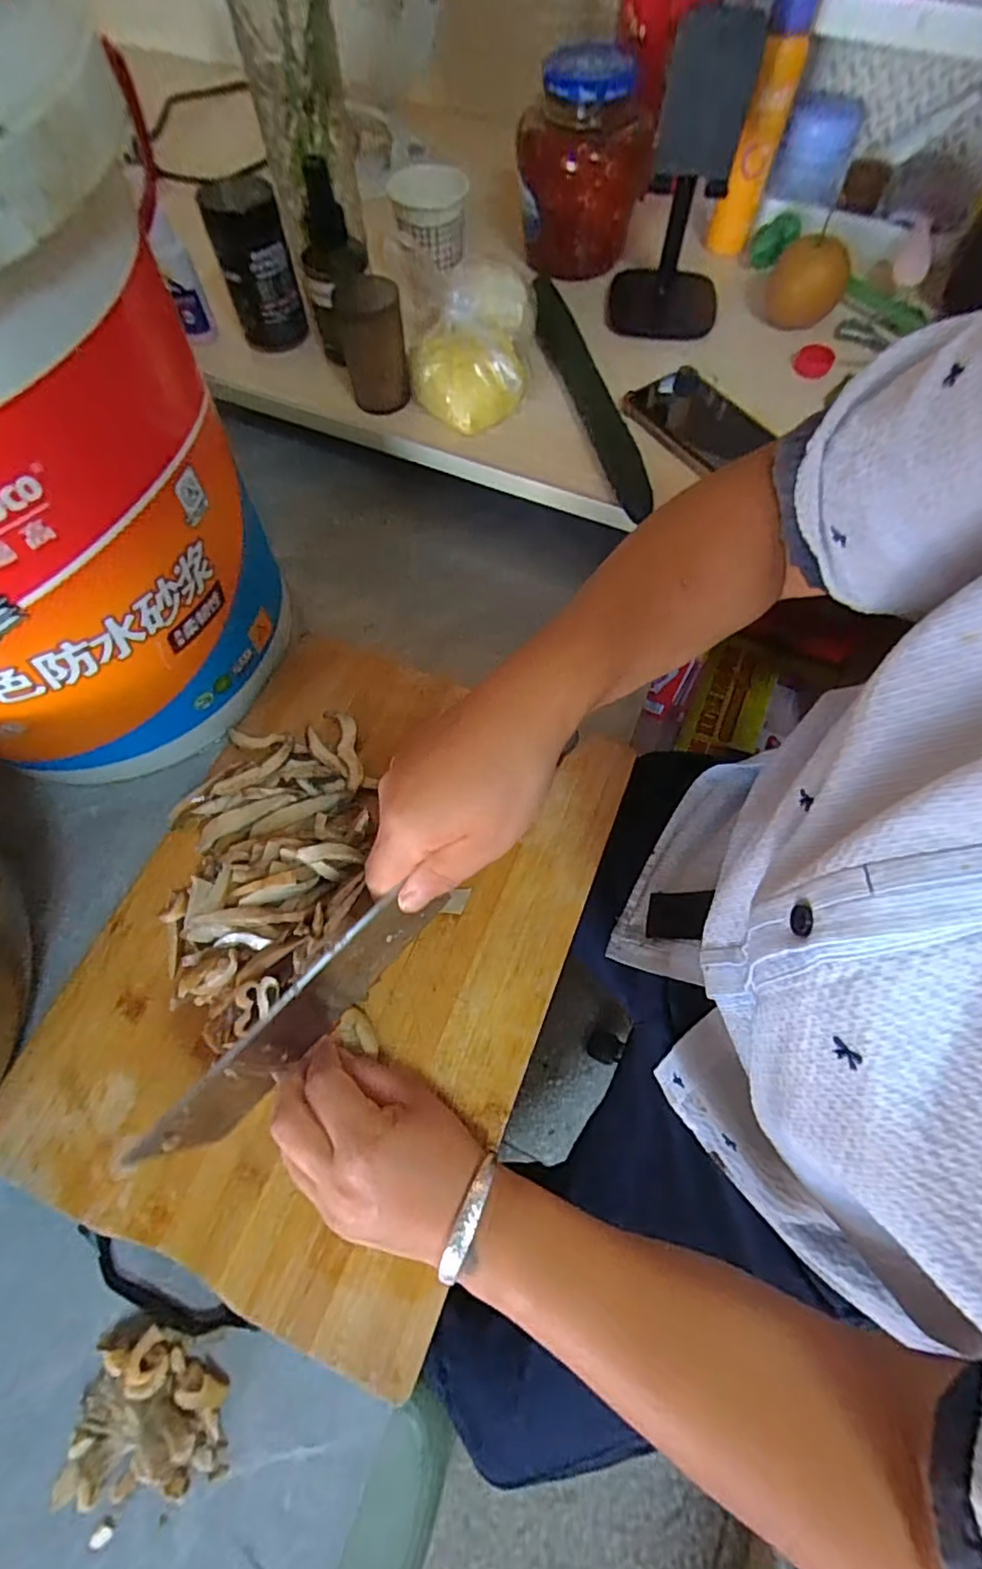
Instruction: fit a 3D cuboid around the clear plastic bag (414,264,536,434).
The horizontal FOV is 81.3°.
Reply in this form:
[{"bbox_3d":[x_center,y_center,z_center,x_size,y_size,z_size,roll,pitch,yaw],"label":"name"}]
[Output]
[{"bbox_3d":[-0.016,-0.370,0.484,0.105,0.066,0.114,-1,67,0],"label":"clear plastic bag"}]

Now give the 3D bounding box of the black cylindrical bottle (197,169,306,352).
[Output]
[{"bbox_3d":[-0.212,-0.470,0.520,0.062,0.106,0.058,-15,67,-5],"label":"black cylindrical bottle"}]

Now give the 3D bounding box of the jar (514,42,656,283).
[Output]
[{"bbox_3d":[0.086,-0.582,0.544,0.117,0.123,0.119,4,67,2],"label":"jar"}]

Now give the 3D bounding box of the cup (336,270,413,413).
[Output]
[{"bbox_3d":[-0.101,-0.376,0.487,0.052,0.086,0.053,0,67,1],"label":"cup"}]

